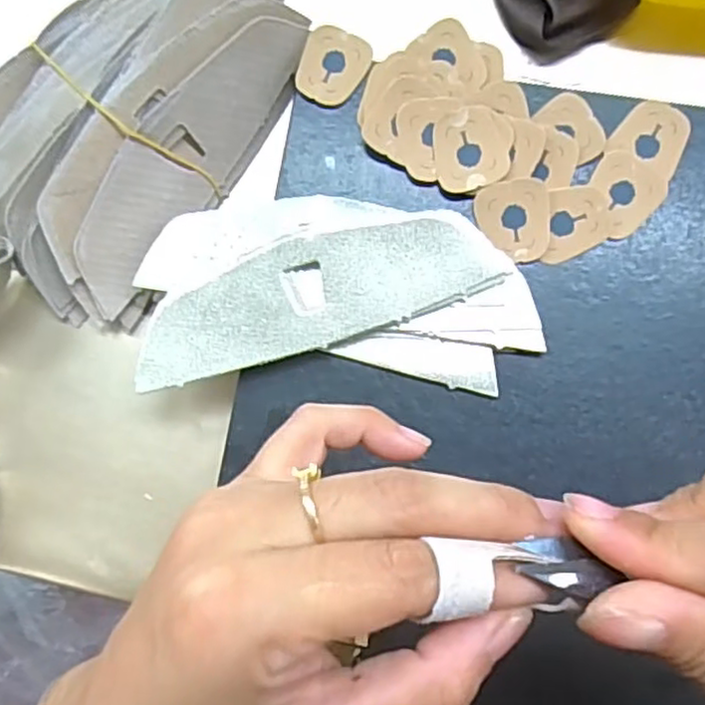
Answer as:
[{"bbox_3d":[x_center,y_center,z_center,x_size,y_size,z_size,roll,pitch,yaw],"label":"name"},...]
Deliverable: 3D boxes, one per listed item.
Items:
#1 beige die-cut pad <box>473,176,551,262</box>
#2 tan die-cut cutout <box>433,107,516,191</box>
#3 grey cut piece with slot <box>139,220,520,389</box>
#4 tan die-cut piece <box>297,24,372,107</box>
[{"bbox_3d":[0.076,-0.062,0.326,0.033,0.004,0.038,-3,95,10],"label":"beige die-cut pad"},{"bbox_3d":[0.057,-0.097,0.326,0.035,0.004,0.039,0,86,0],"label":"tan die-cut cutout"},{"bbox_3d":[-0.019,-0.028,0.320,0.168,0.005,0.051,-17,85,3],"label":"grey cut piece with slot"},{"bbox_3d":[-0.011,-0.142,0.342,0.033,0.004,0.037,24,86,1],"label":"tan die-cut piece"}]

